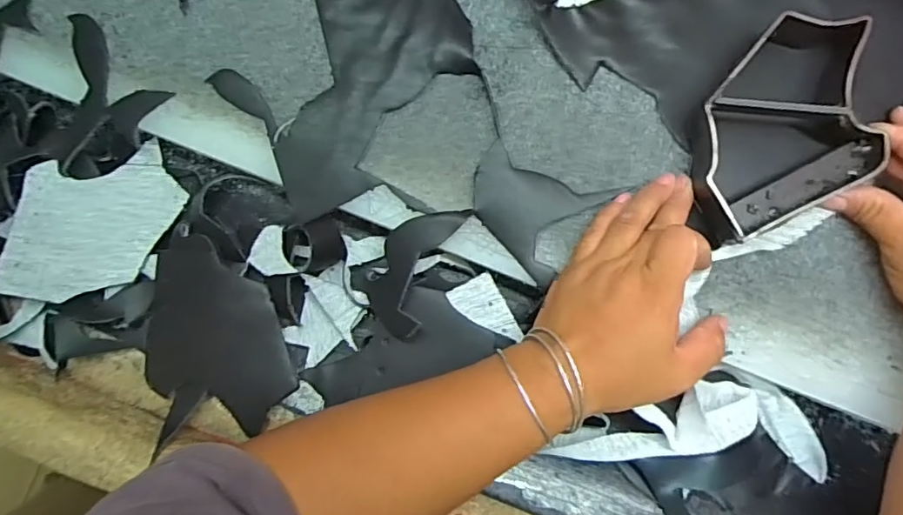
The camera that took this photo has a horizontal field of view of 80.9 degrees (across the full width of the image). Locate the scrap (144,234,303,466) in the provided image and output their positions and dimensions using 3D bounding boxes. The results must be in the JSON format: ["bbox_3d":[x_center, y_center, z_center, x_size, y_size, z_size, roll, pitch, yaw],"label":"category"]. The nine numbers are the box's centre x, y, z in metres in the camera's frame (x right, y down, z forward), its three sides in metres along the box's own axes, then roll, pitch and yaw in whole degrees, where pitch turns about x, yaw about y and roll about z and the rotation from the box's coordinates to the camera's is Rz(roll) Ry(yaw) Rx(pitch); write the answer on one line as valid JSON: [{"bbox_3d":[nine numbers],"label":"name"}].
[{"bbox_3d":[-0.171,0.056,0.369,0.094,0.026,0.137,-22,90,2],"label":"scrap"}]

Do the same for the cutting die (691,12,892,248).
[{"bbox_3d":[0.208,-0.085,0.340,0.135,0.045,0.112,-28,90,2],"label":"cutting die"}]

